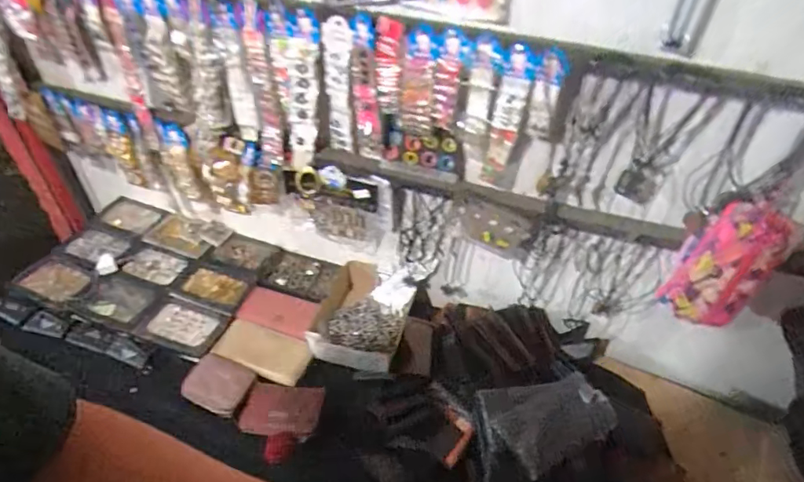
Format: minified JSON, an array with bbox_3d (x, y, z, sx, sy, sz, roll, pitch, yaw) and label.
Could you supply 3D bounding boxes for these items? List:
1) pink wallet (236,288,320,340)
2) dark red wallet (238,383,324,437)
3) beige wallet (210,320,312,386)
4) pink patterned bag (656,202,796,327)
[{"bbox_3d":[-0.270,0.157,1.056,0.166,0.027,0.091,15,44,11],"label":"pink wallet"},{"bbox_3d":[-0.228,0.321,0.906,0.145,0.025,0.093,5,43,0],"label":"dark red wallet"},{"bbox_3d":[-0.288,0.233,1.001,0.184,0.038,0.094,14,44,10],"label":"beige wallet"},{"bbox_3d":[0.478,0.037,0.708,0.106,0.186,0.079,35,51,28],"label":"pink patterned bag"}]

